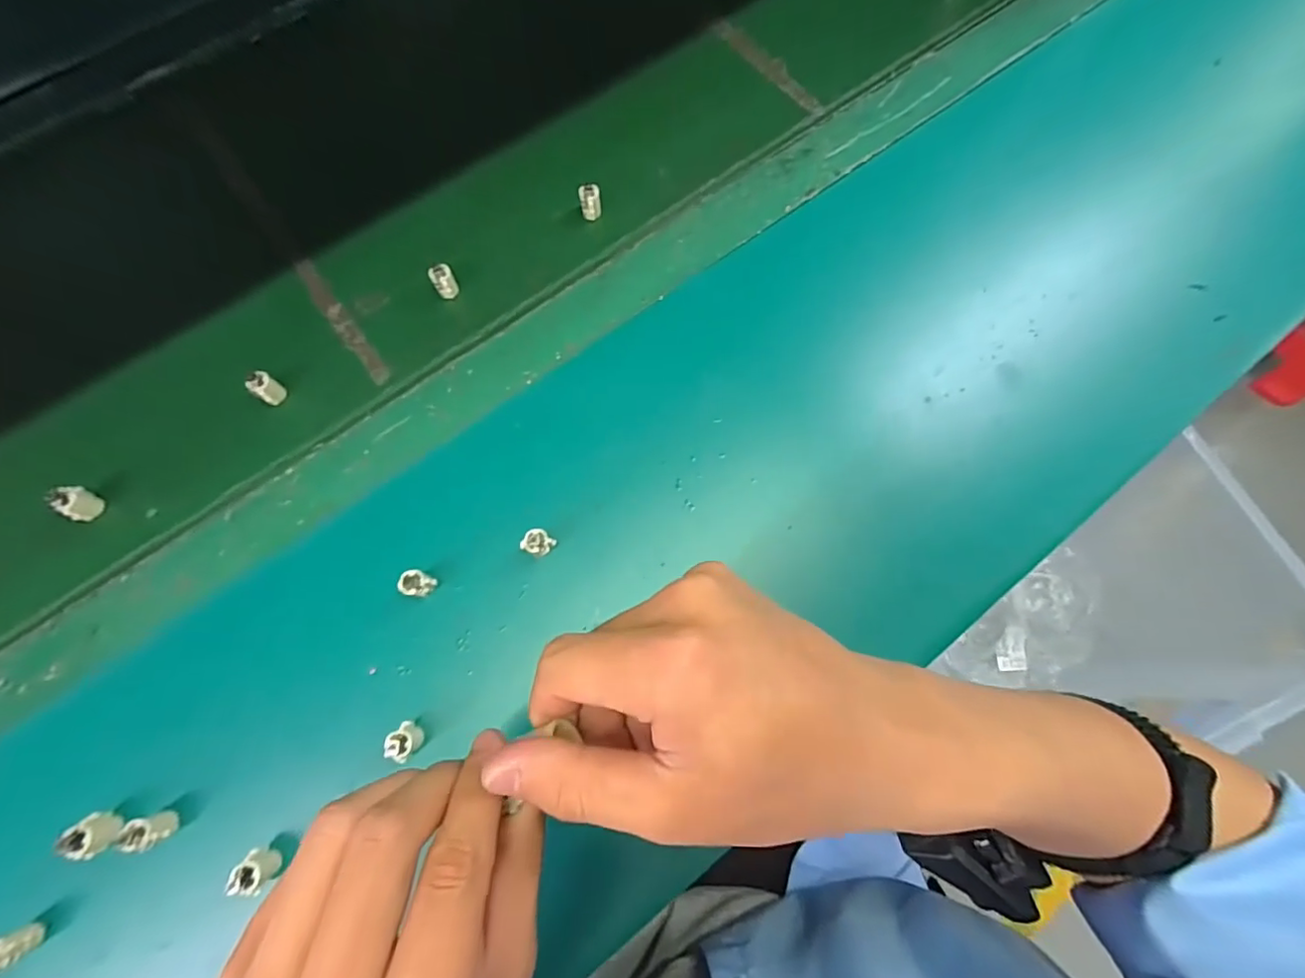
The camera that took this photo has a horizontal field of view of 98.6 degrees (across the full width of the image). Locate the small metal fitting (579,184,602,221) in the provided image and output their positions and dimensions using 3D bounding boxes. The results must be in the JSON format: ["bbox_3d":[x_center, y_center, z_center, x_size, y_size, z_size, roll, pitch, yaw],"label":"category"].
[{"bbox_3d":[-0.047,-0.219,0.428,0.016,0.023,0.014,-5,73,-1],"label":"small metal fitting"}]

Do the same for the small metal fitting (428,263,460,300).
[{"bbox_3d":[-0.151,-0.150,0.408,0.016,0.025,0.011,-32,75,-9],"label":"small metal fitting"}]

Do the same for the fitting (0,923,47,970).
[{"bbox_3d":[-0.325,0.232,0.282,0.014,0.032,0.015,-25,74,-6],"label":"fitting"}]

